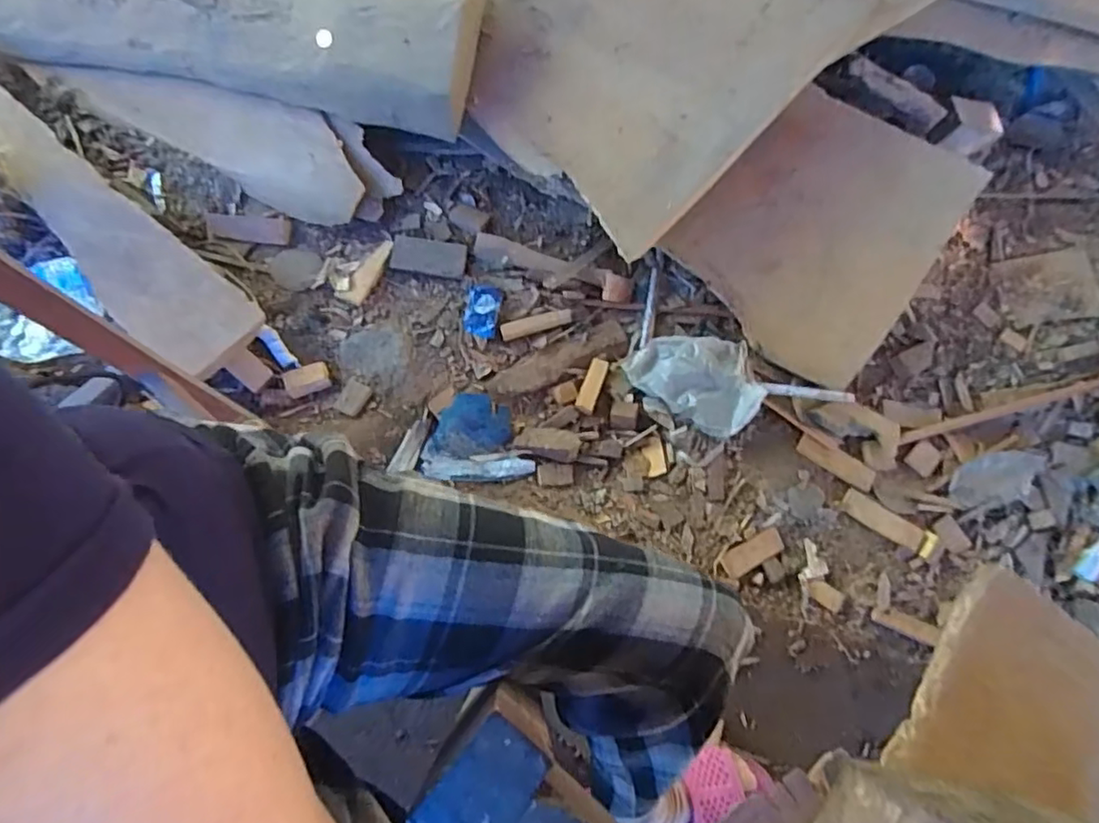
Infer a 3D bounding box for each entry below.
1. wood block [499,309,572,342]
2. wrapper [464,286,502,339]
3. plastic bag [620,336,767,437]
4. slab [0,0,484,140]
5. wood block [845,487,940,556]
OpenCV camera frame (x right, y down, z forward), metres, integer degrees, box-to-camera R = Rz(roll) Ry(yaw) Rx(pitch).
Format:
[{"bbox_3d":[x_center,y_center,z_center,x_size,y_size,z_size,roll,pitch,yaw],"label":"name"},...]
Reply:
[{"bbox_3d":[-0.025,-0.166,1.180,0.137,0.008,0.034,-15,74,-7],"label":"wood block"},{"bbox_3d":[-0.129,-0.193,1.187,0.062,0.007,0.108,9,73,1],"label":"wrapper"},{"bbox_3d":[0.266,-0.066,1.131,0.240,0.058,0.168,30,74,7],"label":"plastic bag"},{"bbox_3d":[-0.782,-0.809,1.237,1.336,0.071,0.294,14,104,10],"label":"slab"},{"bbox_3d":[0.593,0.194,1.085,0.164,0.008,0.047,30,74,7],"label":"wood block"}]

